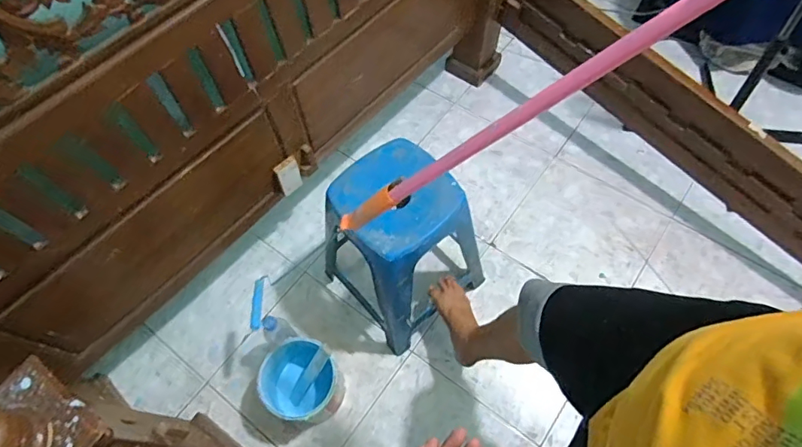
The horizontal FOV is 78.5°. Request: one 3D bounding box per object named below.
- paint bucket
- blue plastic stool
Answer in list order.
[{"bbox_3d":[-0.246,0.400,1.234,0.180,0.172,0.189,-1,62,2],"label":"paint bucket"},{"bbox_3d":[0.001,0.054,1.220,0.315,0.479,0.289,-36,67,-16],"label":"blue plastic stool"}]

